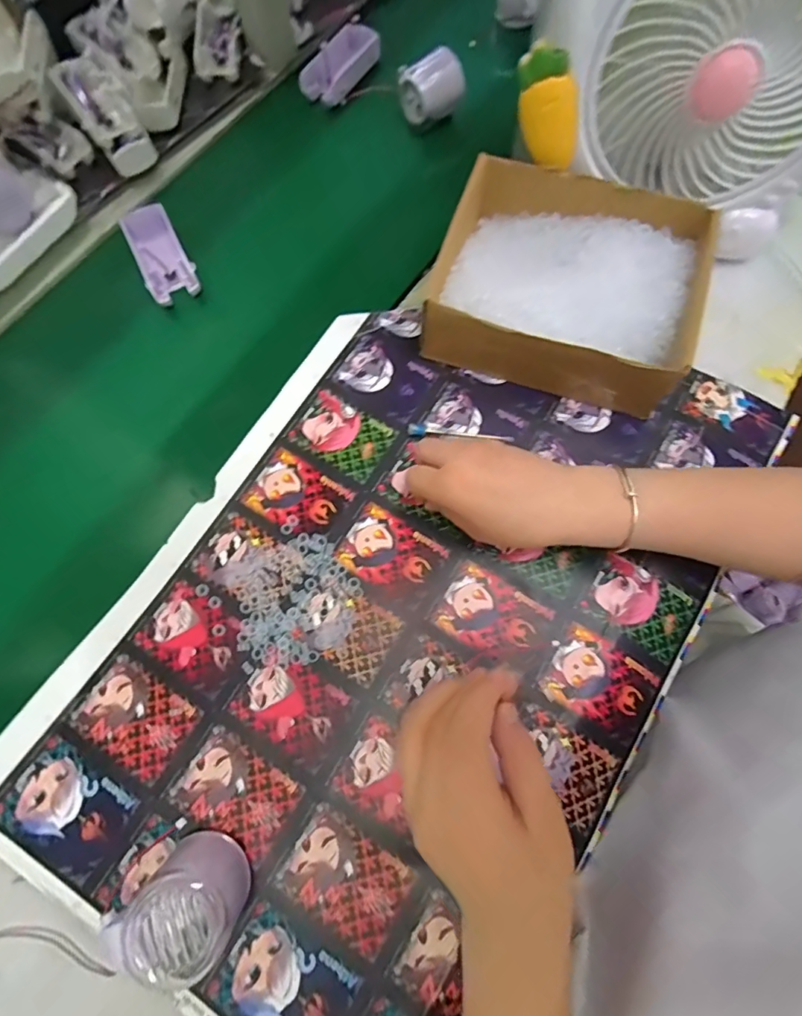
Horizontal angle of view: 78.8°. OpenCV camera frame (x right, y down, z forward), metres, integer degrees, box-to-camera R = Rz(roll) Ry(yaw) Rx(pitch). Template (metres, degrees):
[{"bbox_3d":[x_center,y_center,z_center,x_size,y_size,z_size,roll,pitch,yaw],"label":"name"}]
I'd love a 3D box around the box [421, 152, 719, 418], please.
[{"bbox_3d":[0.137,-0.189,0.420,0.208,0.074,0.166,15,73,5],"label":"box"}]

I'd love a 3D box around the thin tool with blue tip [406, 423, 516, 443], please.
[{"bbox_3d":[0.051,-0.064,0.419,0.089,0.010,0.012,6,72,3],"label":"thin tool with blue tip"}]

